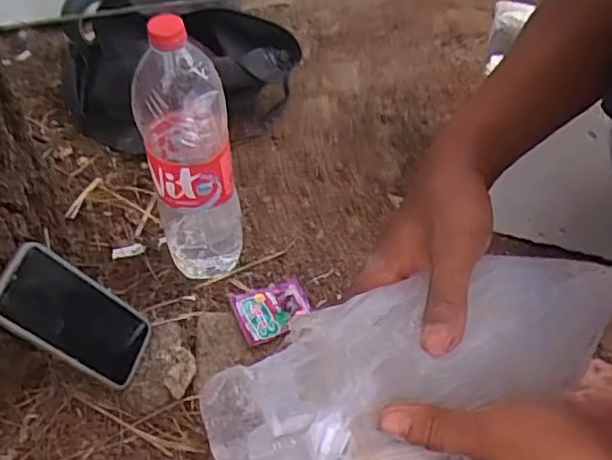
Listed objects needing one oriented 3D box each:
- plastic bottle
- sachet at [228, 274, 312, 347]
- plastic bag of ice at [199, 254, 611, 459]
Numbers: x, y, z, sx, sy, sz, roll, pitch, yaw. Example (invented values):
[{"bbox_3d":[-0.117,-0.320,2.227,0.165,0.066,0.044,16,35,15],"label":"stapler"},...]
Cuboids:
[{"bbox_3d":[-0.120,-0.068,0.656,0.085,0.322,0.095,-17,45,-13],"label":"plastic bottle"},{"bbox_3d":[-0.037,0.085,0.691,0.081,0.010,0.086,-17,37,-14],"label":"sachet"},{"bbox_3d":[0.076,0.067,0.334,0.251,0.060,0.106,-19,45,-23],"label":"plastic bag of ice"}]

